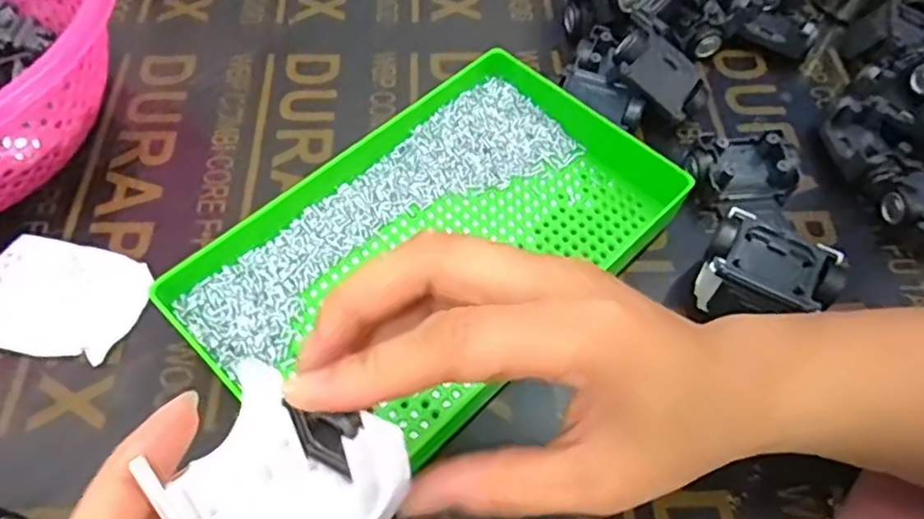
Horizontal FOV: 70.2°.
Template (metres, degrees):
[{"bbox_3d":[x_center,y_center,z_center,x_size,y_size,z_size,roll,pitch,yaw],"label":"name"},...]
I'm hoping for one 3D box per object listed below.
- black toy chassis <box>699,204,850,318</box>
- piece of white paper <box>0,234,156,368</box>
[{"bbox_3d":[0.152,0.012,0.336,0.060,0.046,0.048,23,60,13],"label":"black toy chassis"},{"bbox_3d":[-0.213,0.018,0.343,0.085,0.020,0.060,9,58,5],"label":"piece of white paper"}]

